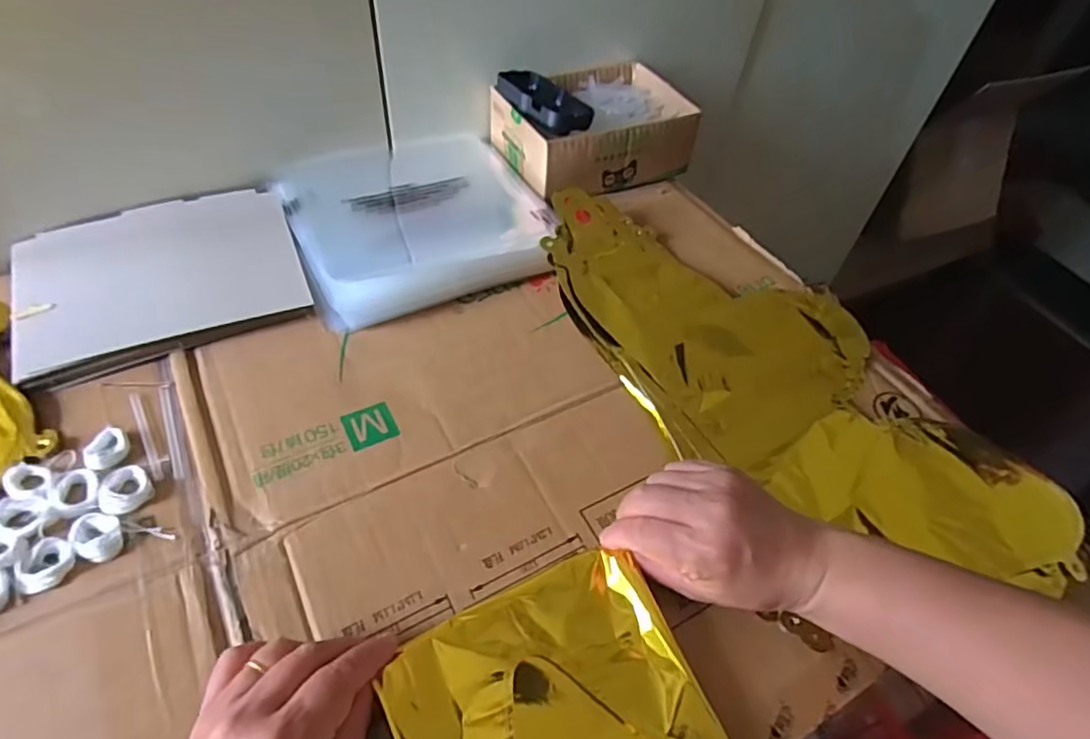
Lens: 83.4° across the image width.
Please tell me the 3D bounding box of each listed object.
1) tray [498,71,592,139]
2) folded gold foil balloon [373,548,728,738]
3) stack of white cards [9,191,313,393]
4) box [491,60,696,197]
[{"bbox_3d":[-0.003,-0.265,0.600,0.061,0.026,0.111,-19,55,-21],"label":"tray"},{"bbox_3d":[0.009,0.186,0.318,0.149,0.025,0.144,-20,55,-22],"label":"folded gold foil balloon"},{"bbox_3d":[-0.314,-0.082,0.504,0.206,0.014,0.170,-20,55,-21],"label":"stack of white cards"},{"bbox_3d":[0.056,-0.249,0.645,0.191,0.066,0.146,-19,55,-21],"label":"box"}]

